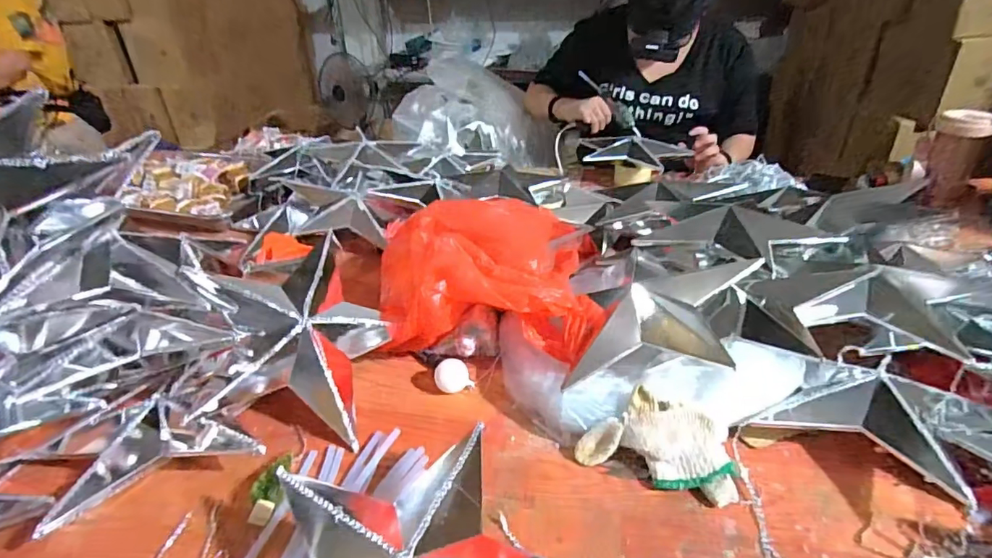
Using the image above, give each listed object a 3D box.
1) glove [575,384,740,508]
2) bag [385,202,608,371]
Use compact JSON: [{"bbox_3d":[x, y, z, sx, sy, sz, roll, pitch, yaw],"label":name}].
[{"bbox_3d":[0.156,0.156,0.494,0.141,0.060,0.058,11,33,22],"label":"glove"},{"bbox_3d":[0.004,-0.017,0.699,0.262,0.140,0.327,1,31,5],"label":"bag"}]

